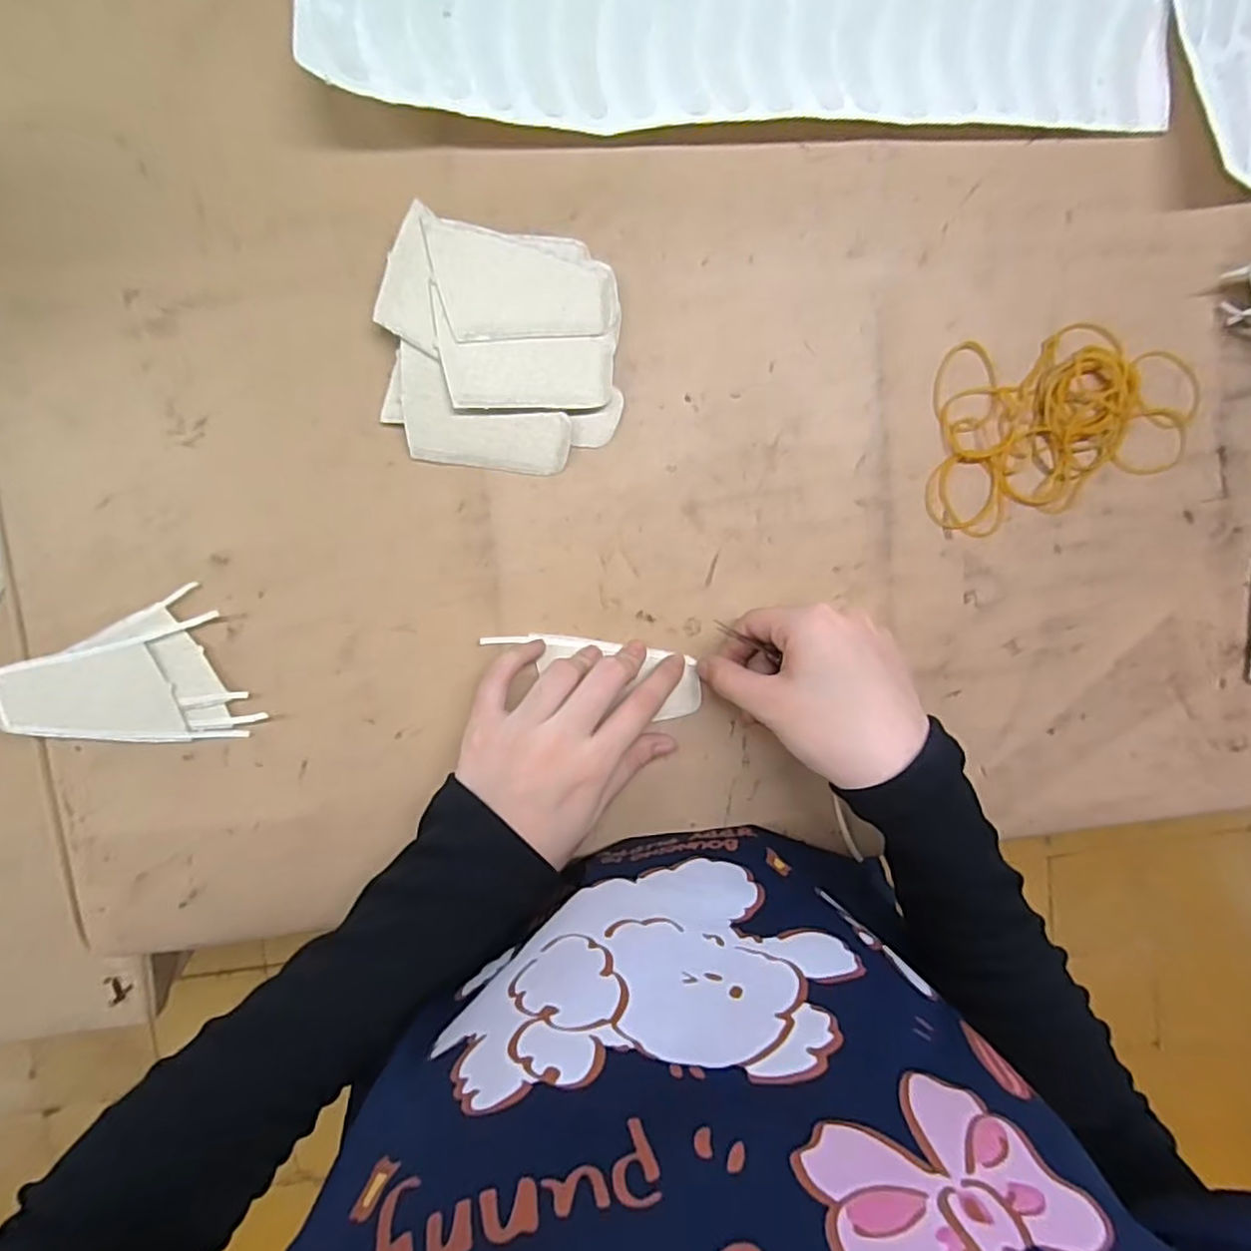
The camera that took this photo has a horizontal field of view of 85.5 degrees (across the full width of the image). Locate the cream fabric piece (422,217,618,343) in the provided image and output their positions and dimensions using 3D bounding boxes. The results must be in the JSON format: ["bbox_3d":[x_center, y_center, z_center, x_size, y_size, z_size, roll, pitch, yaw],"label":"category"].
[{"bbox_3d":[-0.048,-0.169,0.331,0.086,0.004,0.054,-9,97,-14],"label":"cream fabric piece"}]

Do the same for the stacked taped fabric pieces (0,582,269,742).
[{"bbox_3d":[-0.256,0.035,0.345,0.108,0.012,0.075,-19,97,-2],"label":"stacked taped fabric pieces"}]

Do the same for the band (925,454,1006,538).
[{"bbox_3d":[0.190,-0.072,0.376,0.047,0.004,0.042,6,95,-5],"label":"band"}]

